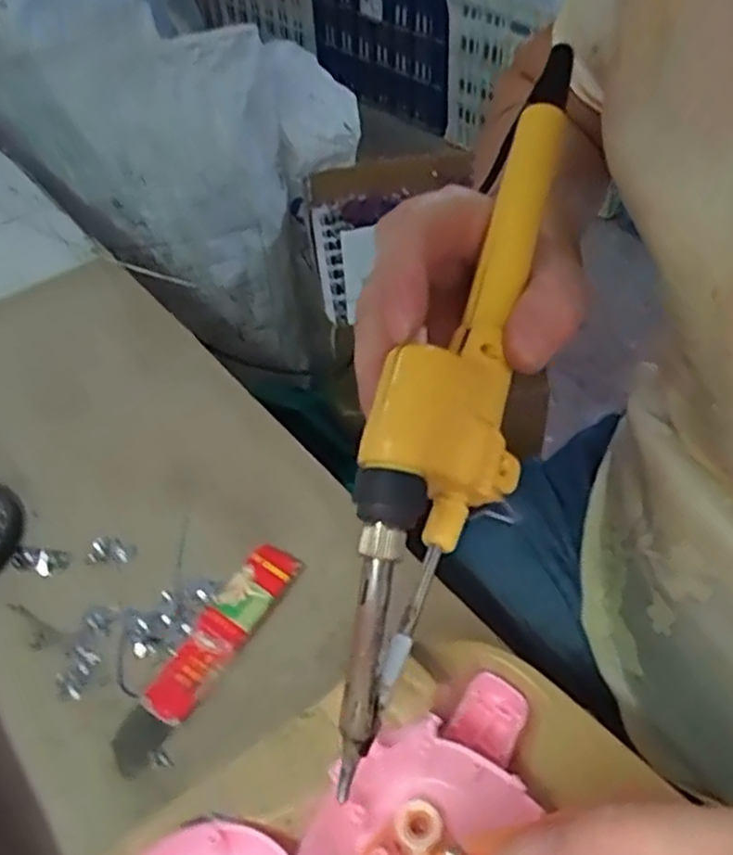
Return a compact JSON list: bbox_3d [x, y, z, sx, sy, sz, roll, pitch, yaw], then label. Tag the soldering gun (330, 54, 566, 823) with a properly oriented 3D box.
[{"bbox_3d":[0.026,-0.009,0.209,0.035,0.034,0.201,14,69,16],"label":"soldering gun"}]

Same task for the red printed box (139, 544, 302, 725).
[{"bbox_3d":[-0.061,0.084,0.307,0.023,0.014,0.082,26,53,24],"label":"red printed box"}]

